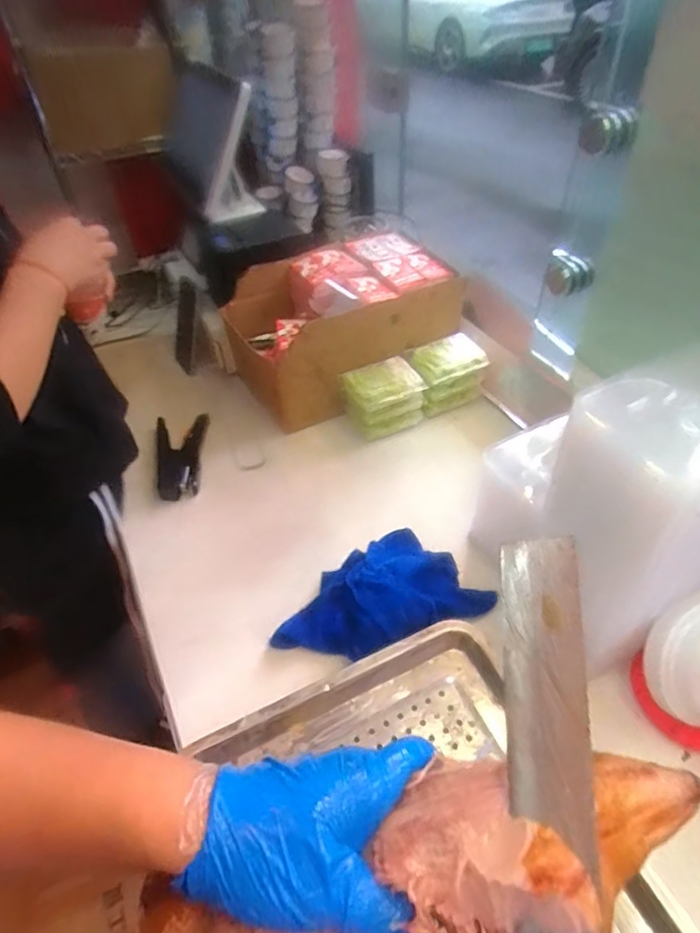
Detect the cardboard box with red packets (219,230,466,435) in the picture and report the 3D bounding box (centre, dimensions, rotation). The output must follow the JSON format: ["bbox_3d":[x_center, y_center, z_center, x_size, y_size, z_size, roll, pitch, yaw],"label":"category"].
[{"bbox_3d":[-0.018,-0.231,0.932,0.311,0.206,0.255,-26,49,-20],"label":"cardboard box with red packets"}]

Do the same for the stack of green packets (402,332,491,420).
[{"bbox_3d":[0.153,-0.146,0.888,0.109,0.090,0.070,-20,47,-15],"label":"stack of green packets"}]

